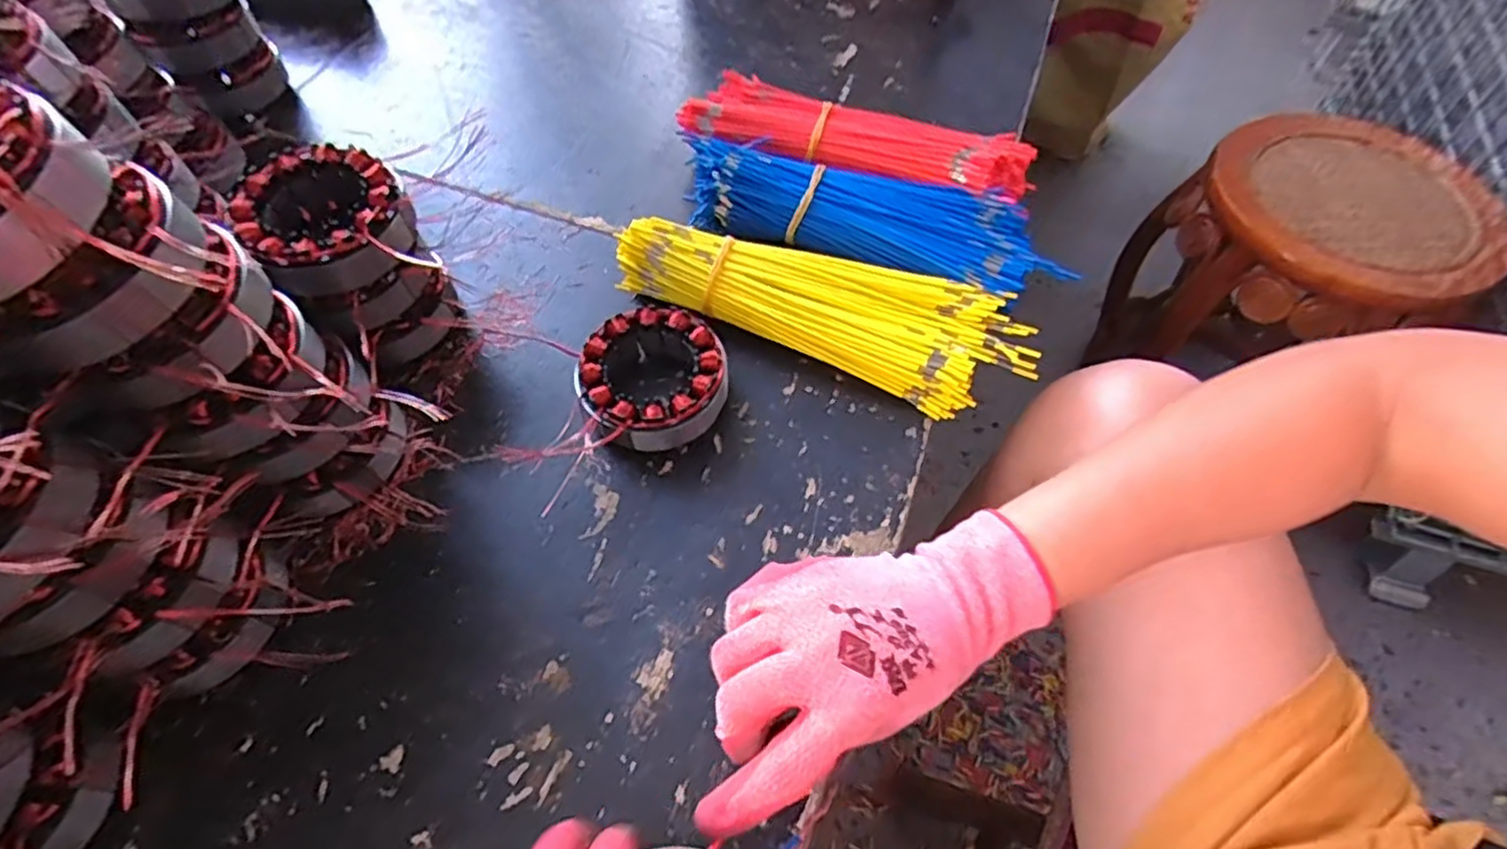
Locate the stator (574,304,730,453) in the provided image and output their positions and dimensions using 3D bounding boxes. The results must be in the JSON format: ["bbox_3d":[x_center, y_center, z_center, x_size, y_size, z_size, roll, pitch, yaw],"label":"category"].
[{"bbox_3d":[-0.060,-0.027,0.435,0.087,0.040,0.088,-4,58,-5],"label":"stator"}]

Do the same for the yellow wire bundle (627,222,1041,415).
[{"bbox_3d":[0.043,-0.076,0.466,0.265,0.042,0.082,18,59,9],"label":"yellow wire bundle"}]

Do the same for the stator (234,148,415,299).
[{"bbox_3d":[-0.235,-0.112,0.398,0.089,0.037,0.086,1,58,-2],"label":"stator"}]

